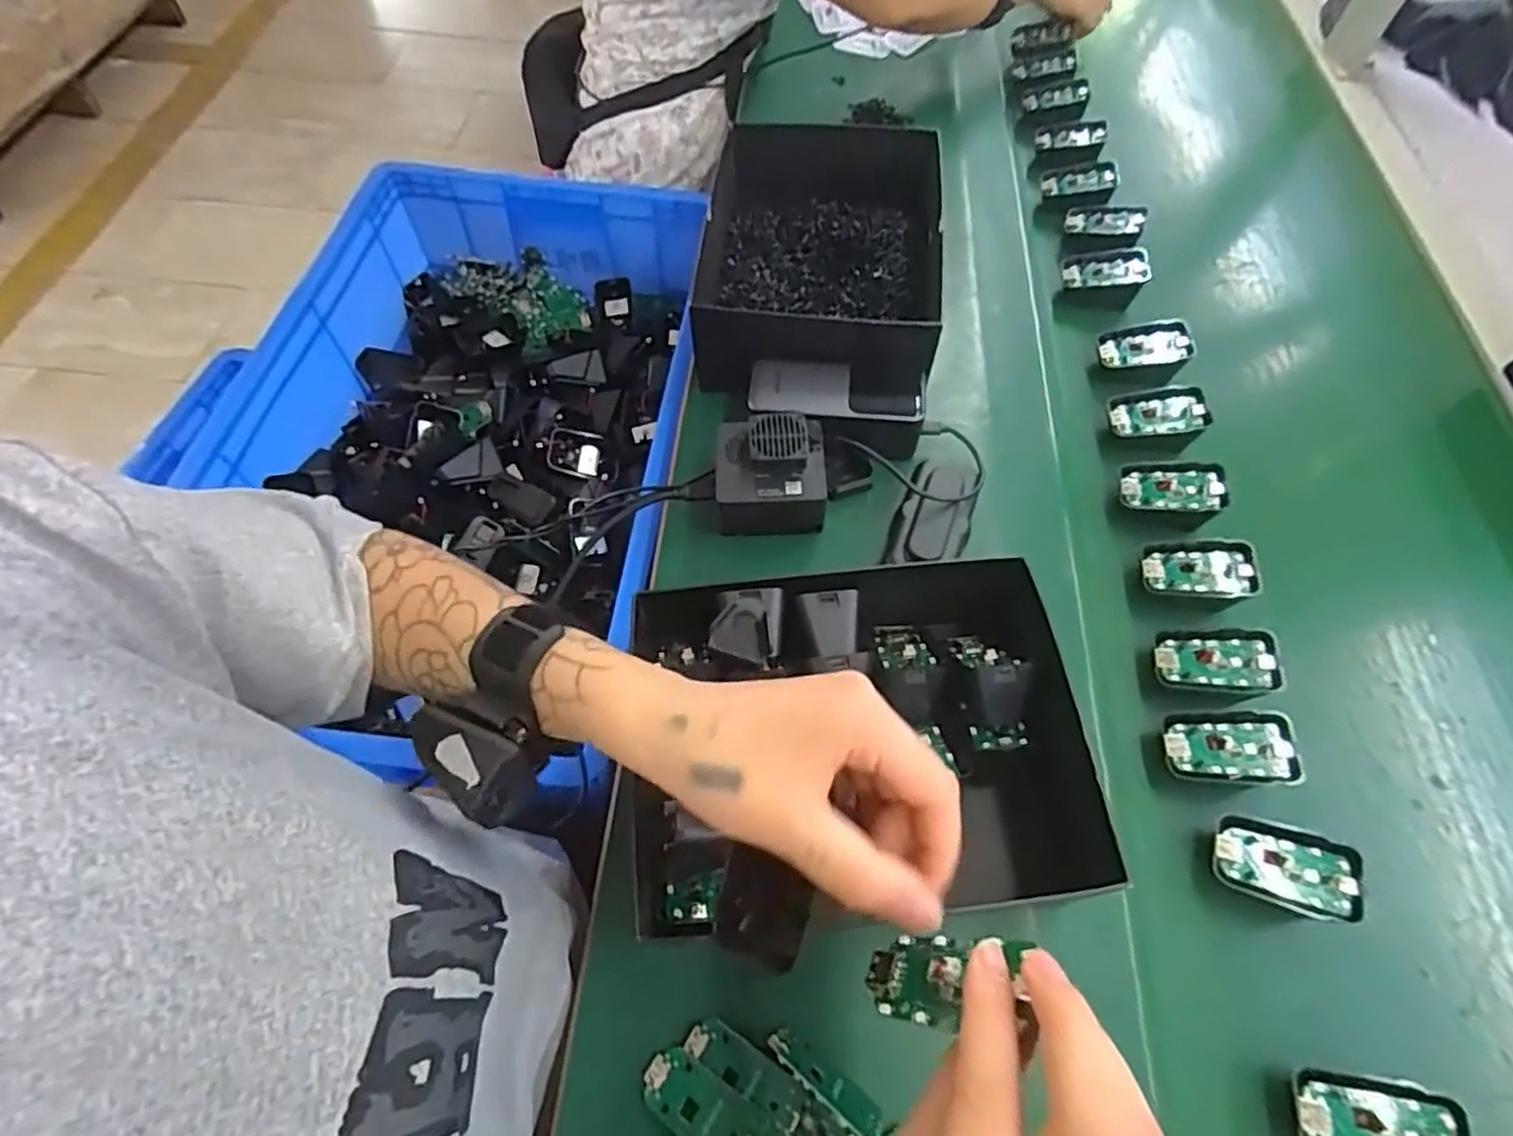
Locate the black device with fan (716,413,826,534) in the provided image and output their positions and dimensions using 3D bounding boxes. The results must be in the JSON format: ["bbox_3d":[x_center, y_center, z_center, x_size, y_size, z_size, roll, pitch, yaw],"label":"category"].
[{"bbox_3d":[0.010,-0.067,0.520,0.079,0.057,0.075,1,59,-2],"label":"black device with fan"}]

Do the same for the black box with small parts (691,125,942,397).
[{"bbox_3d":[0.054,-0.267,0.614,0.193,0.074,0.258,9,59,3],"label":"black box with small parts"}]

